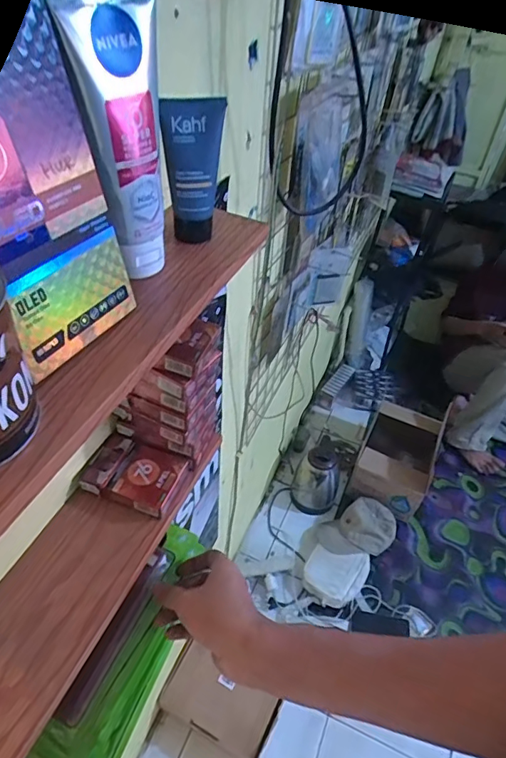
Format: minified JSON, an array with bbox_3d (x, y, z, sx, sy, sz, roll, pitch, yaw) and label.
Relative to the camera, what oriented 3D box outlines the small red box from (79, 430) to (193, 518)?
[{"bbox_3d":[-0.117,0.093,0.485,0.089,0.019,0.062,16,44,10],"label":"small red box"}]

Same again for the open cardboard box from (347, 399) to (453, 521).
[{"bbox_3d":[0.495,0.251,1.677,0.240,0.193,0.346,21,46,15],"label":"open cardboard box"}]

